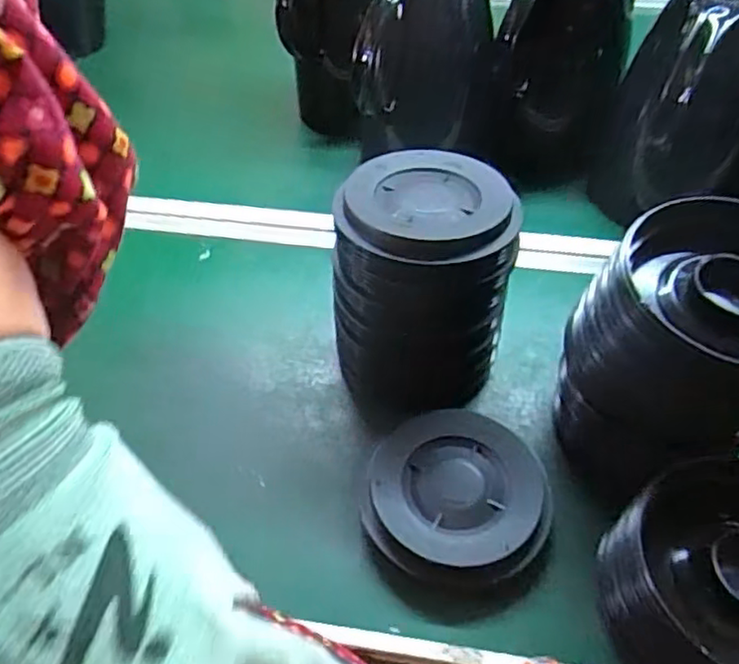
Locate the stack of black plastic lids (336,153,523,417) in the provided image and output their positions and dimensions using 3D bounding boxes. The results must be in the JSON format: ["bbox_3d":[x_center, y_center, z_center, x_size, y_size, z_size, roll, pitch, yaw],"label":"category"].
[{"bbox_3d":[0.036,-0.032,0.467,0.118,0.147,0.124,11,50,10],"label":"stack of black plastic lids"}]

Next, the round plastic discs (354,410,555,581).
[{"bbox_3d":[0.056,0.108,0.423,0.115,0.029,0.109,5,49,5],"label":"round plastic discs"}]

